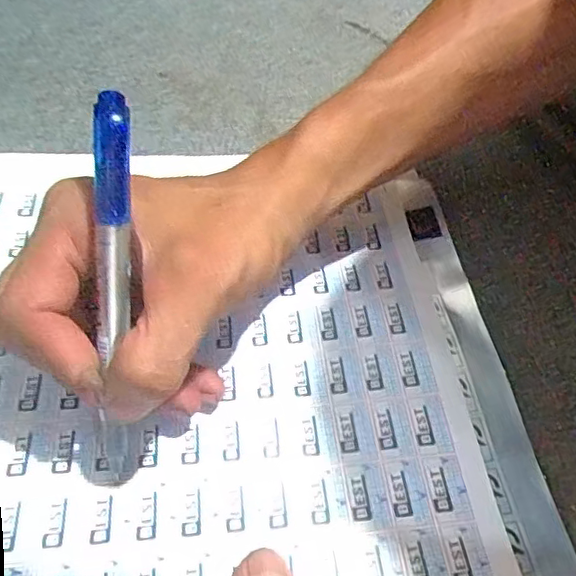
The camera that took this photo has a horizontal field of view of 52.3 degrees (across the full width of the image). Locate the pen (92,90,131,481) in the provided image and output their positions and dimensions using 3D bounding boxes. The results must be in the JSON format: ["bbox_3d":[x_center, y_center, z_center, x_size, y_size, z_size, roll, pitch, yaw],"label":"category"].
[{"bbox_3d":[-0.059,0.003,0.193,0.011,0.129,0.011,4,16,-3],"label":"pen"}]

